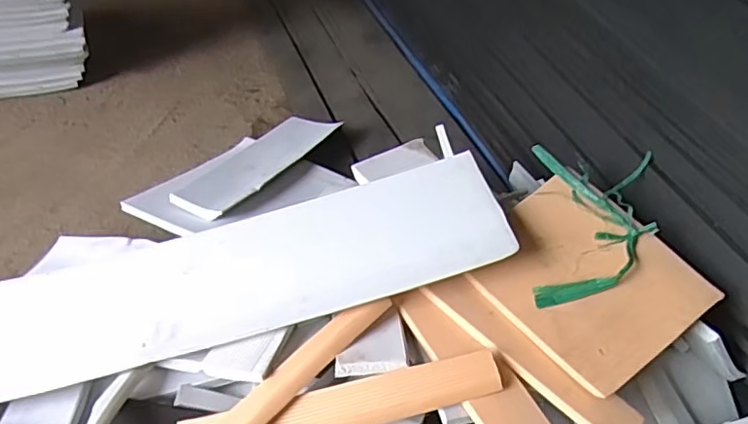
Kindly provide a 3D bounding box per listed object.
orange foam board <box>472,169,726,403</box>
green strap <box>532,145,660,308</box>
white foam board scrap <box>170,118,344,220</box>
[{"bbox_3d":[0.200,0.063,0.566,0.160,0.015,0.190,-37,59,-17],"label":"orange foam board"},{"bbox_3d":[0.225,0.019,0.603,0.118,0.041,0.192,6,55,9],"label":"green strap"},{"bbox_3d":[-0.159,-0.073,0.809,0.090,0.032,0.266,25,46,18],"label":"white foam board scrap"}]

